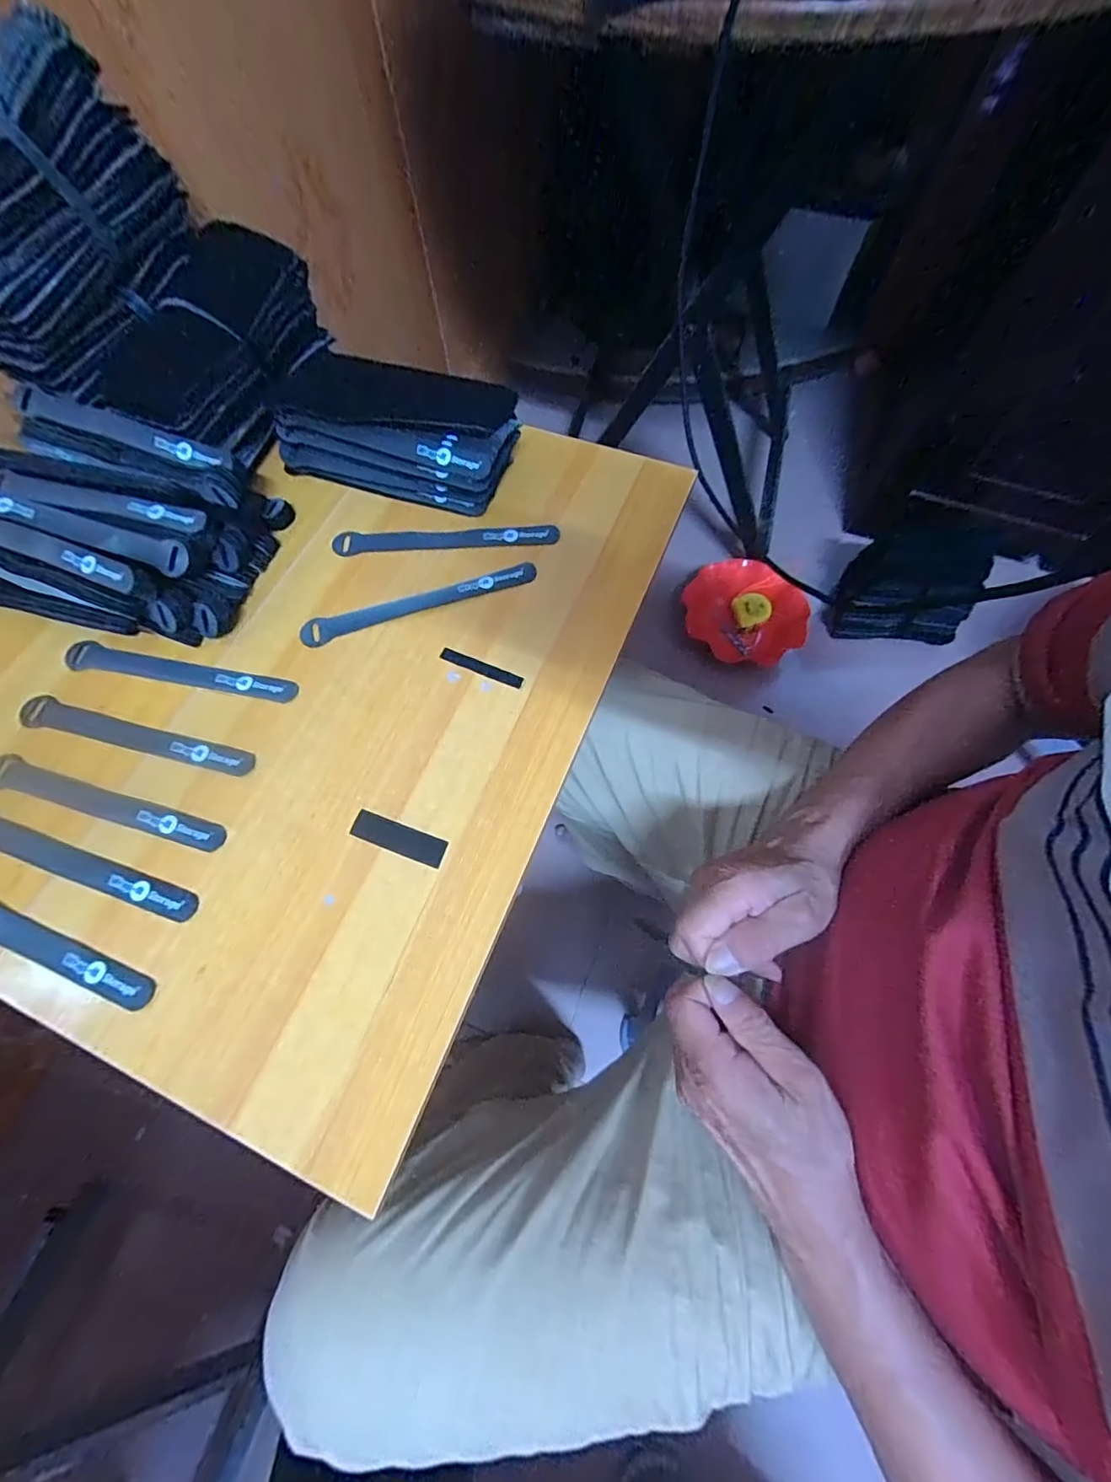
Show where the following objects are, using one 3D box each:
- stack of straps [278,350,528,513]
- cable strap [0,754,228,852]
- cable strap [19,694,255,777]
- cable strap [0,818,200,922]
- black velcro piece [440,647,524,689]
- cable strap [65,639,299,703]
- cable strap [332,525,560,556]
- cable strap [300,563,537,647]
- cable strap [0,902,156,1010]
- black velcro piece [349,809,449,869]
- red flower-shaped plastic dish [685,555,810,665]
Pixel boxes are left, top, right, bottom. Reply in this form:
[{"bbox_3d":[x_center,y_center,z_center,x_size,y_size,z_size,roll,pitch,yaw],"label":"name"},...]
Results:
[{"bbox_3d":[-0.138,-0.275,0.453,0.204,0.067,0.096,11,69,6],"label":"stack of straps"},{"bbox_3d":[-0.328,0.044,0.366,0.193,0.004,0.024,14,69,7],"label":"cable strap"},{"bbox_3d":[-0.318,-0.003,0.384,0.191,0.004,0.024,14,69,7],"label":"cable strap"},{"bbox_3d":[-0.336,0.084,0.353,0.196,0.004,0.024,15,70,8],"label":"cable strap"},{"bbox_3d":[-0.059,-0.058,0.400,0.071,0.004,0.011,22,71,10],"label":"black velcro piece"},{"bbox_3d":[-0.300,-0.054,0.403,0.193,0.004,0.025,12,69,6],"label":"cable strap"},{"bbox_3d":[-0.097,-0.177,0.447,0.197,0.004,0.024,0,79,3],"label":"cable strap"},{"bbox_3d":[-0.113,-0.118,0.423,0.196,0.007,0.025,-18,69,-6],"label":"cable strap"},{"bbox_3d":[-0.349,0.129,0.335,0.195,0.004,0.024,18,70,9],"label":"cable strap"},{"bbox_3d":[-0.110,0.068,0.355,0.069,0.004,0.019,19,70,9],"label":"black velcro piece"},{"bbox_3d":[0.360,-0.250,0.953,0.222,0.052,0.226,-43,74,-15],"label":"red flower-shaped plastic dish"}]

